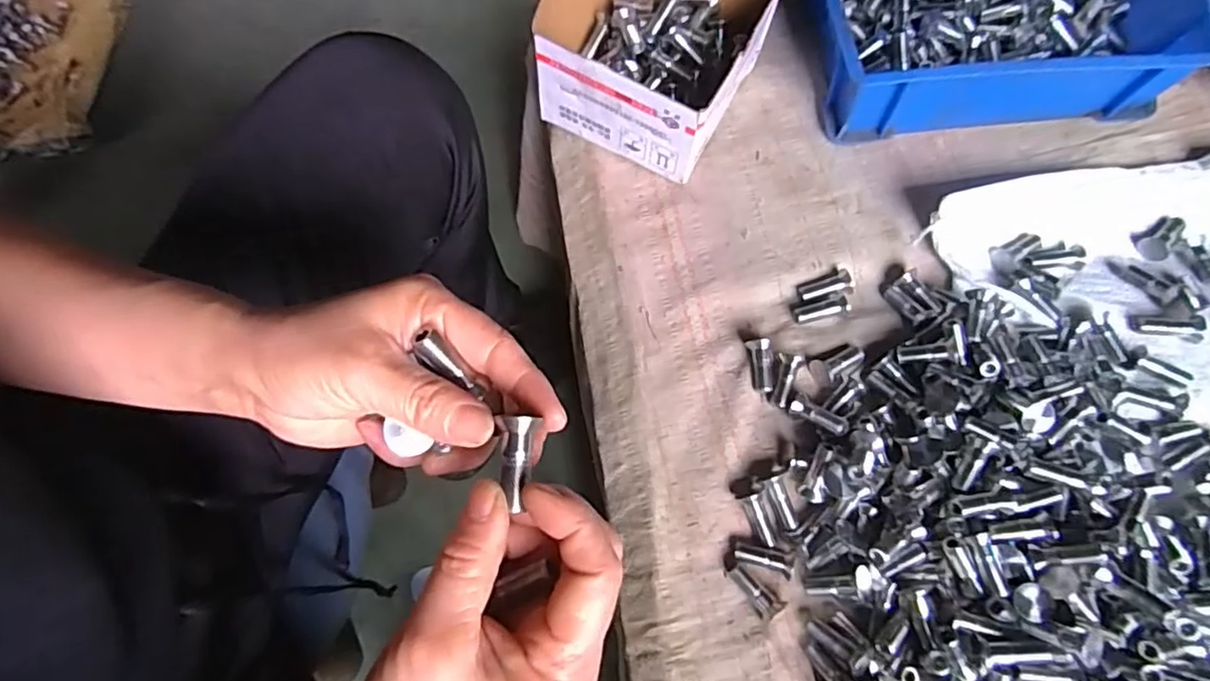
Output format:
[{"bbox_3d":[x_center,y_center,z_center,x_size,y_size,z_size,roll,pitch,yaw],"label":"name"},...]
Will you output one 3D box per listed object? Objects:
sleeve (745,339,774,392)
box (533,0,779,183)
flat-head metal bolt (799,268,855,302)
[{"bbox_3d":[0.104,0.017,0.428,0.014,0.017,0.035,-7,69,-2],"label":"sleeve"},{"bbox_3d":[0.037,-0.217,0.473,0.142,0.077,0.146,28,72,11],"label":"box"},{"bbox_3d":[0.155,-0.038,0.453,0.037,0.010,0.017,-11,70,-4],"label":"flat-head metal bolt"}]

